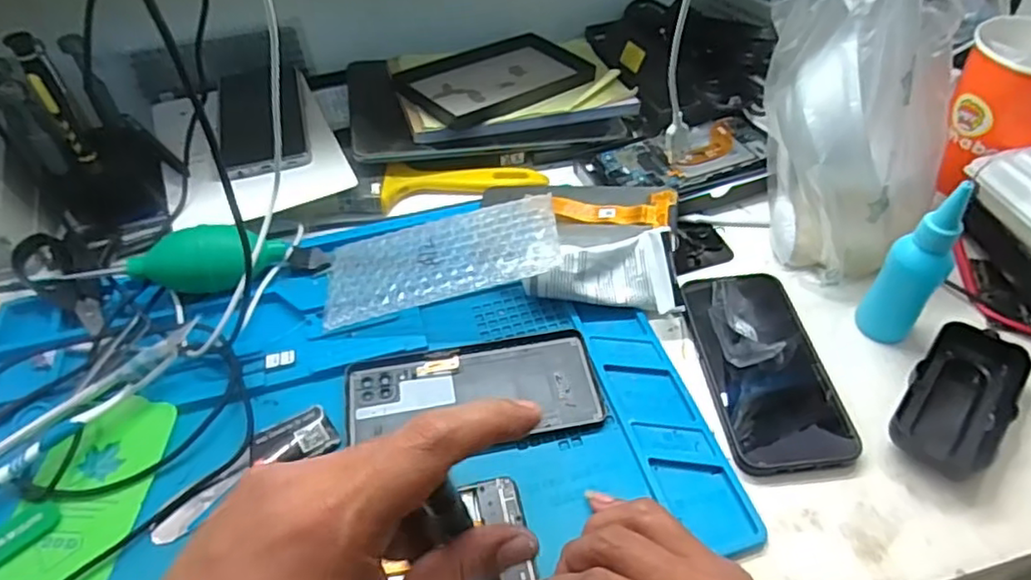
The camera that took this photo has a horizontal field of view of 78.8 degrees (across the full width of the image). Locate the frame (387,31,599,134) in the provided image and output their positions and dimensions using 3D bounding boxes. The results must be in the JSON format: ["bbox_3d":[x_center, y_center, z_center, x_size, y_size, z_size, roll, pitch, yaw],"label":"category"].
[{"bbox_3d":[-0.019,-0.204,0.599,0.179,0.012,0.101,-30,61,-29],"label":"frame"}]

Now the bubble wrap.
[{"bbox_3d":[-0.056,-0.026,0.460,0.173,0.008,0.088,-14,44,7],"label":"bubble wrap"}]

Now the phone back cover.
[{"bbox_3d":[-0.028,0.067,0.414,0.162,0.005,0.072,-8,48,-5],"label":"phone back cover"}]

